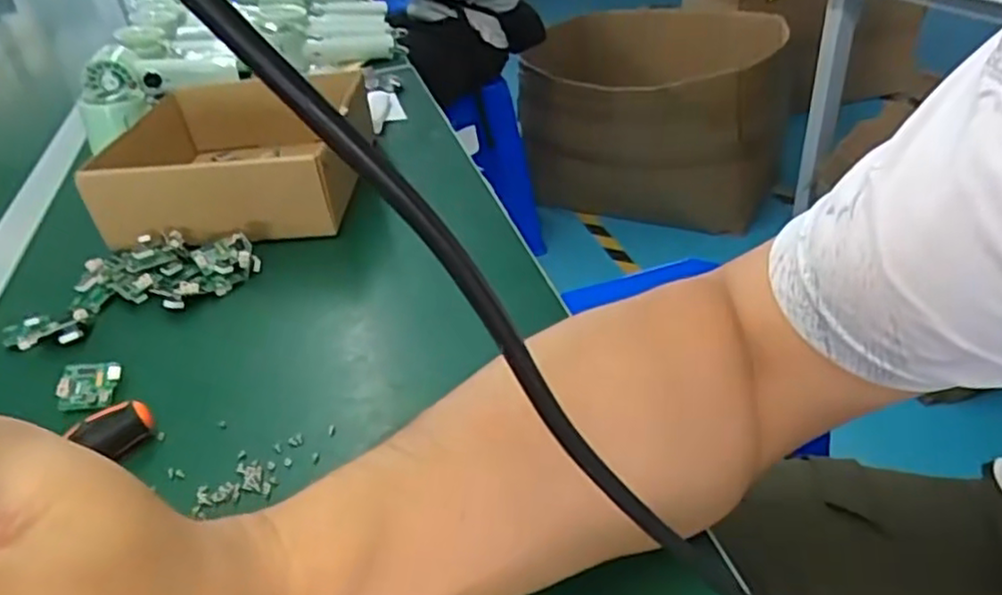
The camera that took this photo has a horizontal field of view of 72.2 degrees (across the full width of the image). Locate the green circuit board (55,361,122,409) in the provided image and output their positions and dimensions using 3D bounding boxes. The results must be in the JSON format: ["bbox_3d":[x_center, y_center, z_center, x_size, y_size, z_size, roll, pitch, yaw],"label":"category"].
[{"bbox_3d":[-0.249,0.053,0.416,0.033,0.004,0.028,0,69,-6],"label":"green circuit board"}]

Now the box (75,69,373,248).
[{"bbox_3d":[-0.224,-0.138,0.613,0.184,0.064,0.218,-5,36,3],"label":"box"}]

